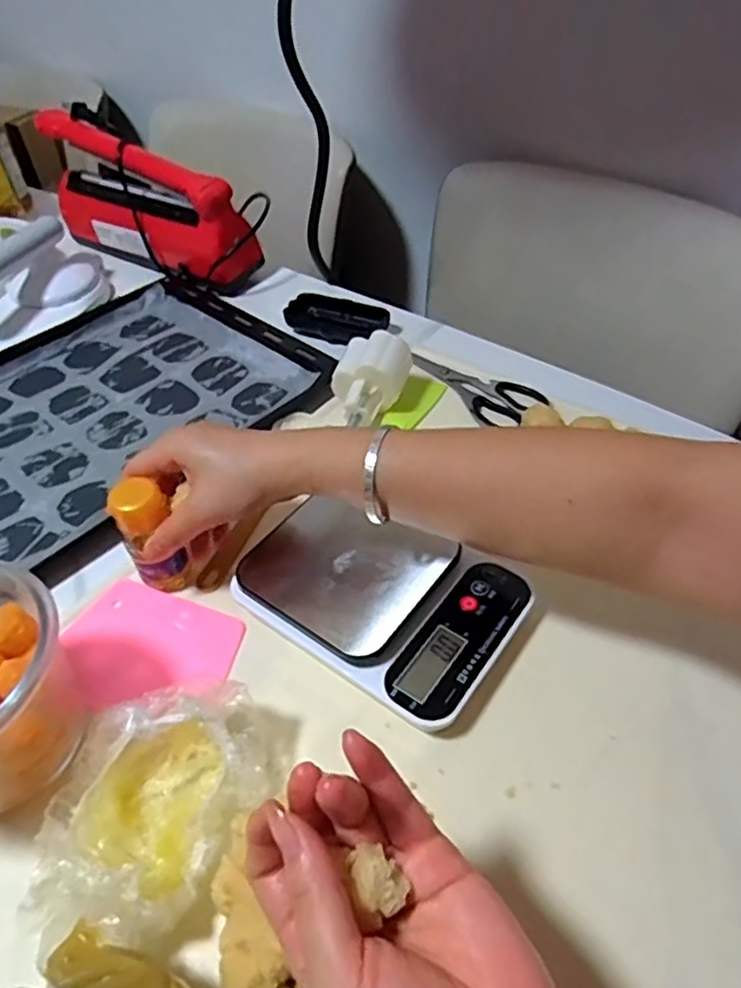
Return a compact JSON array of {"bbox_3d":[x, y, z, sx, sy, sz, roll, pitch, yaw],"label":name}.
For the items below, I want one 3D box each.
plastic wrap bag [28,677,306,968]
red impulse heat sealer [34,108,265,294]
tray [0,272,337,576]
[{"bbox_3d":[-0.115,0.162,0.352,0.092,0.062,0.152,20,52,21],"label":"plastic wrap bag"},{"bbox_3d":[-0.280,-0.358,0.787,0.306,0.135,0.071,24,53,24],"label":"red impulse heat sealer"},{"bbox_3d":[-0.271,-0.086,0.627,0.394,0.024,0.310,-36,54,-26],"label":"tray"}]

